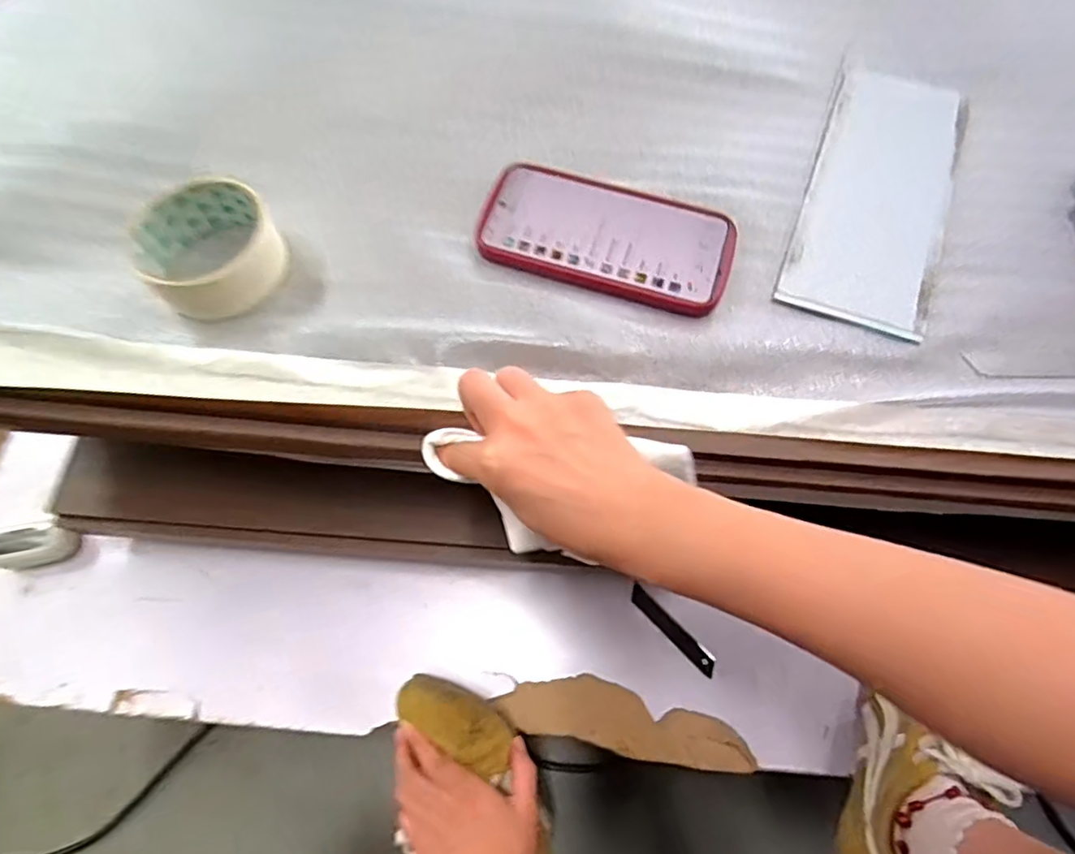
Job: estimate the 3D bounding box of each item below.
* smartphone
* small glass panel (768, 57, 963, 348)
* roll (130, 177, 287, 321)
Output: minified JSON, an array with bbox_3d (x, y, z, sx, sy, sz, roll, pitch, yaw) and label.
[{"bbox_3d":[0.047,-0.128,0.415,0.168,0.010,0.088,13,69,5],"label":"smartphone"},{"bbox_3d":[0.241,-0.172,0.434,0.091,0.007,0.231,20,70,8],"label":"small glass panel"},{"bbox_3d":[-0.212,-0.116,0.398,0.080,0.036,0.083,0,69,0],"label":"roll"}]

